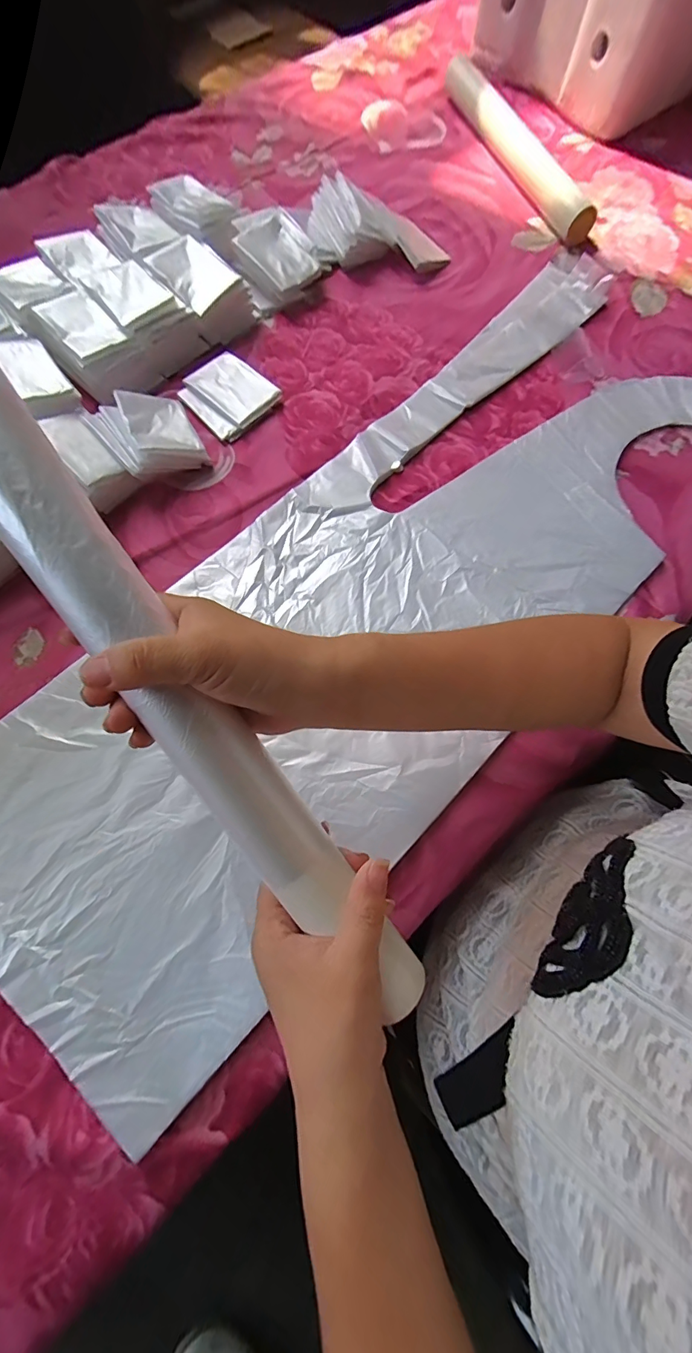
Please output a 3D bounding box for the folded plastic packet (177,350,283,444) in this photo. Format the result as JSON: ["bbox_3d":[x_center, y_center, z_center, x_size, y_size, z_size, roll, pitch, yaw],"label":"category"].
[{"bbox_3d":[-0.125,-0.301,0.456,0.087,0.009,0.080,43,77,10],"label":"folded plastic packet"}]

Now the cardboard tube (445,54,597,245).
[{"bbox_3d":[0.226,-0.728,0.589,0.042,0.042,0.360,-25,76,-9],"label":"cardboard tube"}]

